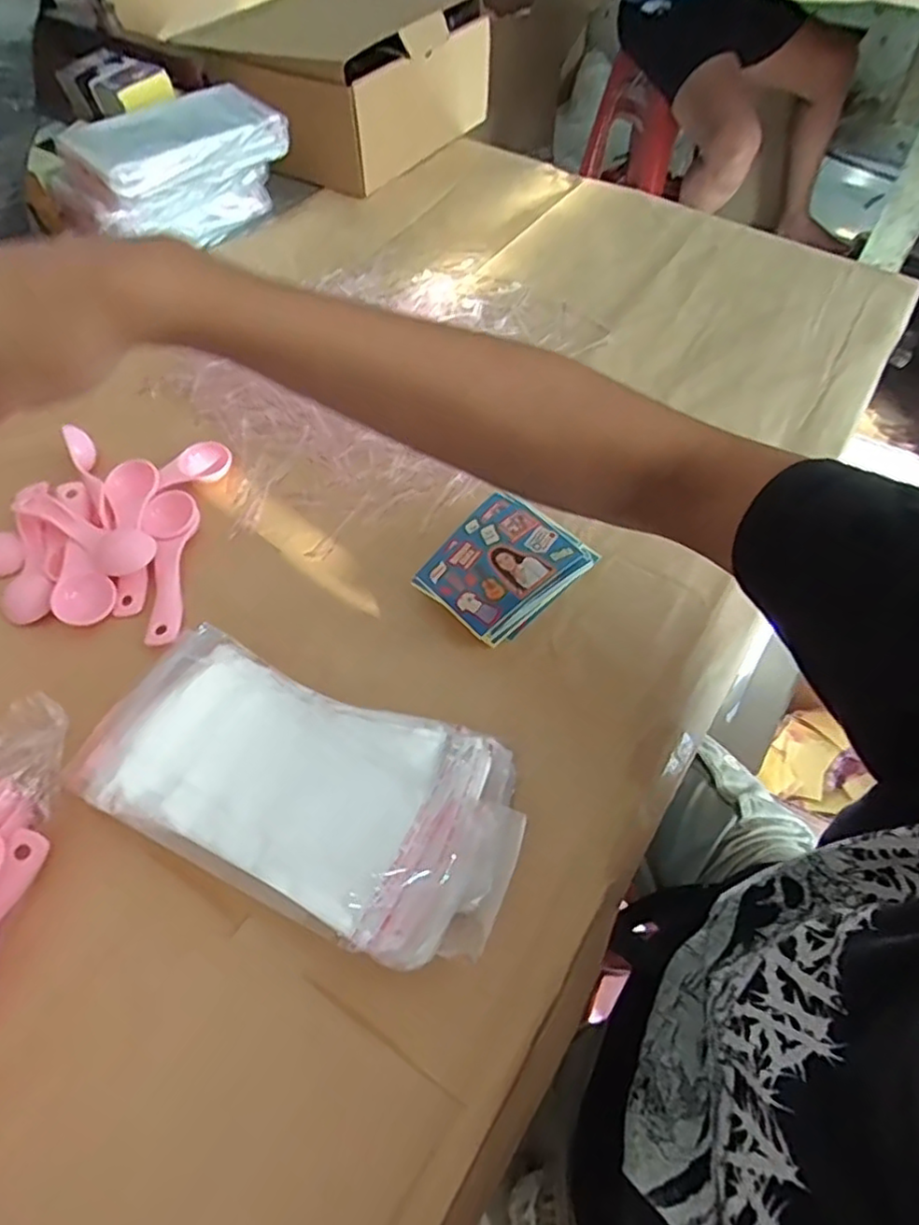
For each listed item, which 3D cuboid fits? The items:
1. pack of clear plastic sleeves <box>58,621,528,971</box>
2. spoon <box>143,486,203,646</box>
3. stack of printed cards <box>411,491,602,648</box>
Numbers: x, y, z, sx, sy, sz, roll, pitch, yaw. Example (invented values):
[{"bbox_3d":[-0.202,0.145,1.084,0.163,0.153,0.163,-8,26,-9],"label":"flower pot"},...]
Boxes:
[{"bbox_3d":[-0.076,0.091,0.341,0.210,0.042,0.108,18,59,12],"label":"pack of clear plastic sleeves"},{"bbox_3d":[-0.182,-0.029,0.428,0.032,0.021,0.111,-10,58,-6],"label":"spoon"},{"bbox_3d":[0.029,-0.028,0.424,0.075,0.026,0.096,37,64,21],"label":"stack of printed cards"}]

